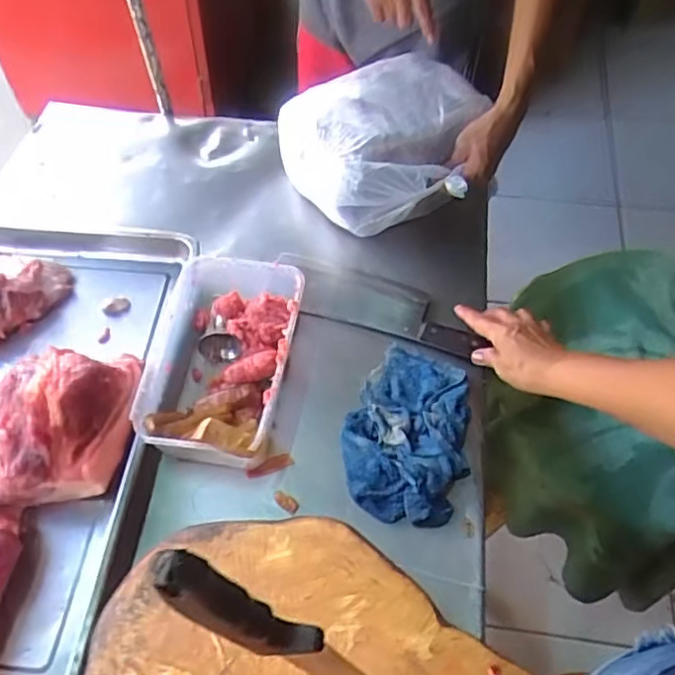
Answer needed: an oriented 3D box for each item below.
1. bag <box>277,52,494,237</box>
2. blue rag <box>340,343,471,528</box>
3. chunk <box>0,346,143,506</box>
[{"bbox_3d":[0.079,-0.268,0.921,0.257,0.139,0.240,-29,61,-18],"label":"bag"},{"bbox_3d":[0.083,0.105,0.752,0.137,0.030,0.213,9,57,6],"label":"blue rag"},{"bbox_3d":[-0.316,0.090,0.725,0.167,0.087,0.169,-10,57,-6],"label":"chunk"}]

